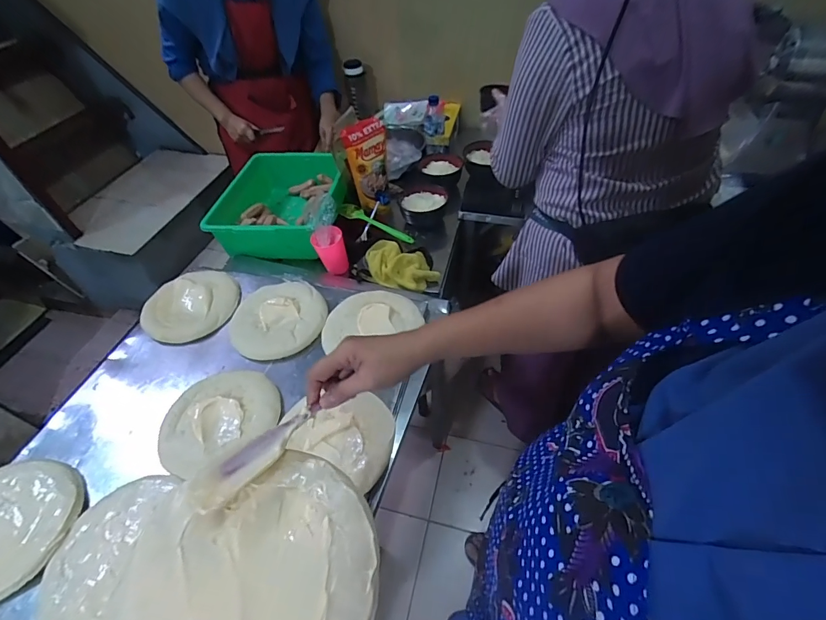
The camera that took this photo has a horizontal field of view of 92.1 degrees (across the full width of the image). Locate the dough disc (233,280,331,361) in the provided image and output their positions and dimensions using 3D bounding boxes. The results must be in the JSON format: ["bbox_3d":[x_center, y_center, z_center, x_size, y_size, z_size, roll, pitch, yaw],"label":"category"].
[{"bbox_3d":[-0.287,0.006,0.844,0.196,0.027,0.200,-2,47,2],"label":"dough disc"}]

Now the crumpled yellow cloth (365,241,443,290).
[{"bbox_3d":[-0.025,-0.109,0.989,0.181,0.029,0.115,16,64,-2],"label":"crumpled yellow cloth"}]

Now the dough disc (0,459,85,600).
[{"bbox_3d":[-0.620,0.324,0.598,0.203,0.023,0.195,-2,47,2],"label":"dough disc"}]

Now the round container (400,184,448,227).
[{"bbox_3d":[0.037,-0.311,1.160,0.122,0.062,0.147,4,47,7],"label":"round container"}]

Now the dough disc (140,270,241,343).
[{"bbox_3d":[-0.505,-0.016,0.904,0.203,0.021,0.203,-2,47,2],"label":"dough disc"}]

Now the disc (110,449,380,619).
[{"bbox_3d":[-0.125,0.223,0.320,0.194,0.014,0.180,6,55,-8],"label":"disc"}]

